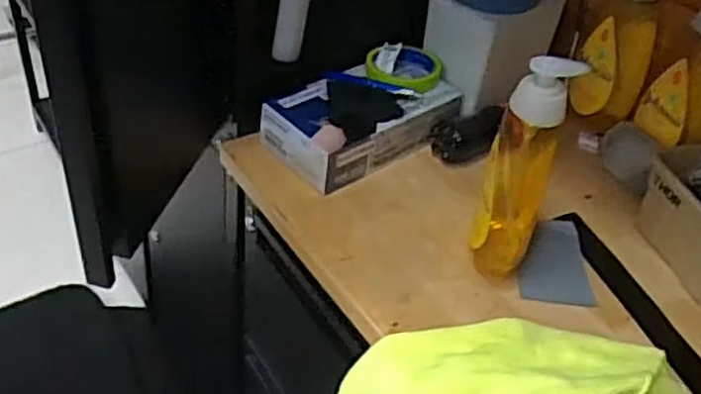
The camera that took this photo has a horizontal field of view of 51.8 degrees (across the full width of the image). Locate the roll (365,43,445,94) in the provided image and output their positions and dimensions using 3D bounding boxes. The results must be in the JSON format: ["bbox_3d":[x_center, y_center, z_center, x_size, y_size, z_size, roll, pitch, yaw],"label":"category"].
[{"bbox_3d":[0.069,-0.160,0.910,0.098,0.028,0.077,6,40,-1],"label":"roll"}]

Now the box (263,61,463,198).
[{"bbox_3d":[0.018,-0.099,0.894,0.234,0.064,0.125,-24,49,-31],"label":"box"}]

